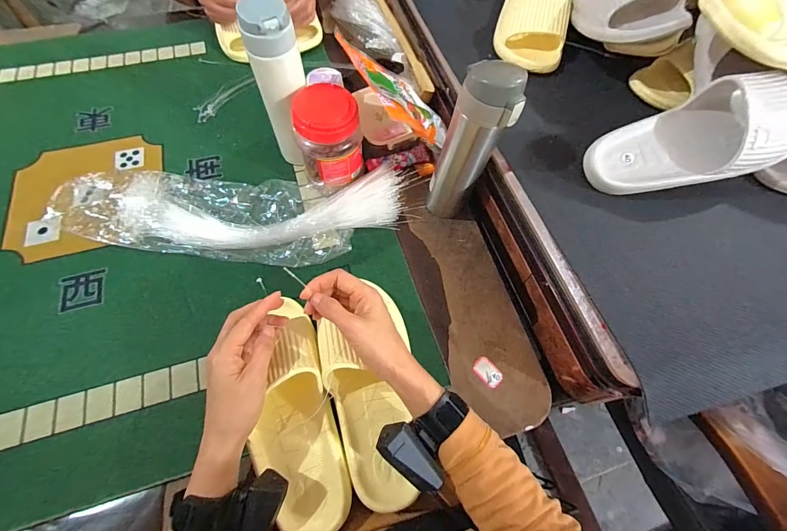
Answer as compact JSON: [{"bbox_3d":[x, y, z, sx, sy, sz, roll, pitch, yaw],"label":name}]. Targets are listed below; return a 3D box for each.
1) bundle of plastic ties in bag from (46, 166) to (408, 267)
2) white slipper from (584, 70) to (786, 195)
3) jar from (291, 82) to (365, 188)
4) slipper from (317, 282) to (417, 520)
[{"bbox_3d":[-0.234,-0.073,0.517,0.499,0.053,0.149,-2,63,-2],"label":"bundle of plastic ties in bag"},{"bbox_3d":[0.359,-0.155,0.410,0.252,0.086,0.108,-17,63,12],"label":"white slipper"},{"bbox_3d":[-0.093,-0.188,0.501,0.088,0.126,0.096,0,63,-1],"label":"jar"},{"bbox_3d":[-0.019,0.157,0.400,0.104,0.071,0.202,-11,73,-6],"label":"slipper"}]

